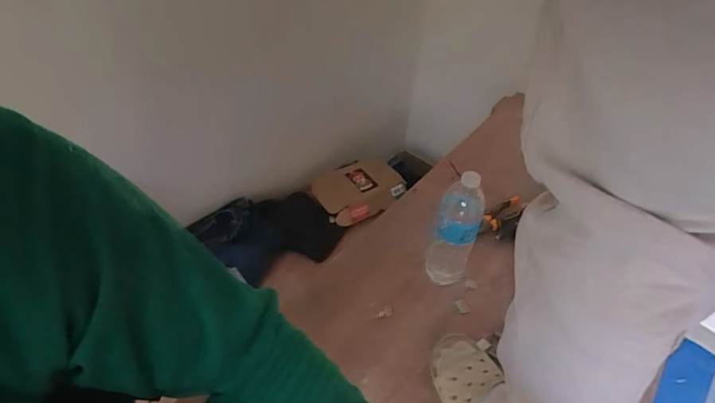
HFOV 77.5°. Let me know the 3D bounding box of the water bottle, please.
[{"bbox_3d":[0.179,0.060,0.828,0.078,0.249,0.061,18,45,13],"label":"water bottle"}]

